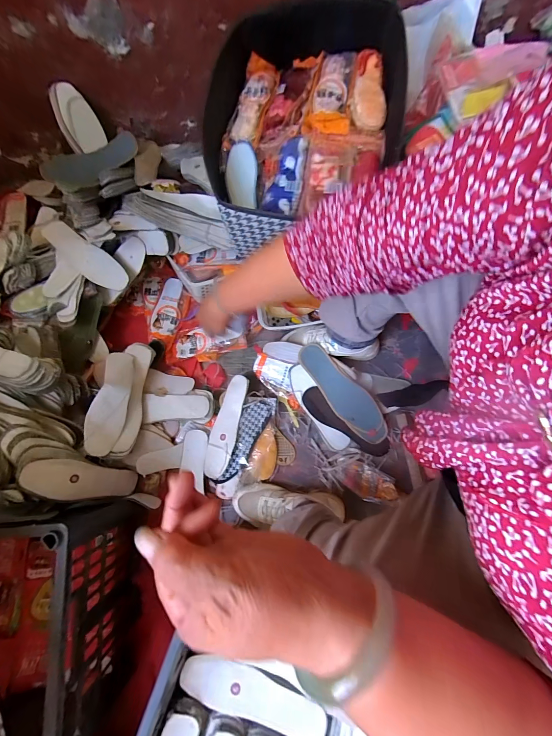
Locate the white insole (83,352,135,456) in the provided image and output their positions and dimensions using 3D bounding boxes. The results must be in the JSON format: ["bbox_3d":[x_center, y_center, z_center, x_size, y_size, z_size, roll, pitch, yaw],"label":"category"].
[{"bbox_3d":[-0.340,0.068,0.628,0.022,0.067,0.211,-10,65,43],"label":"white insole"}]

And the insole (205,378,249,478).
[{"bbox_3d":[-0.115,0.130,0.700,0.063,0.012,0.228,8,76,28],"label":"insole"}]

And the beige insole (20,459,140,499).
[{"bbox_3d":[-0.361,0.216,0.580,0.014,0.206,0.065,-17,56,27],"label":"beige insole"}]

